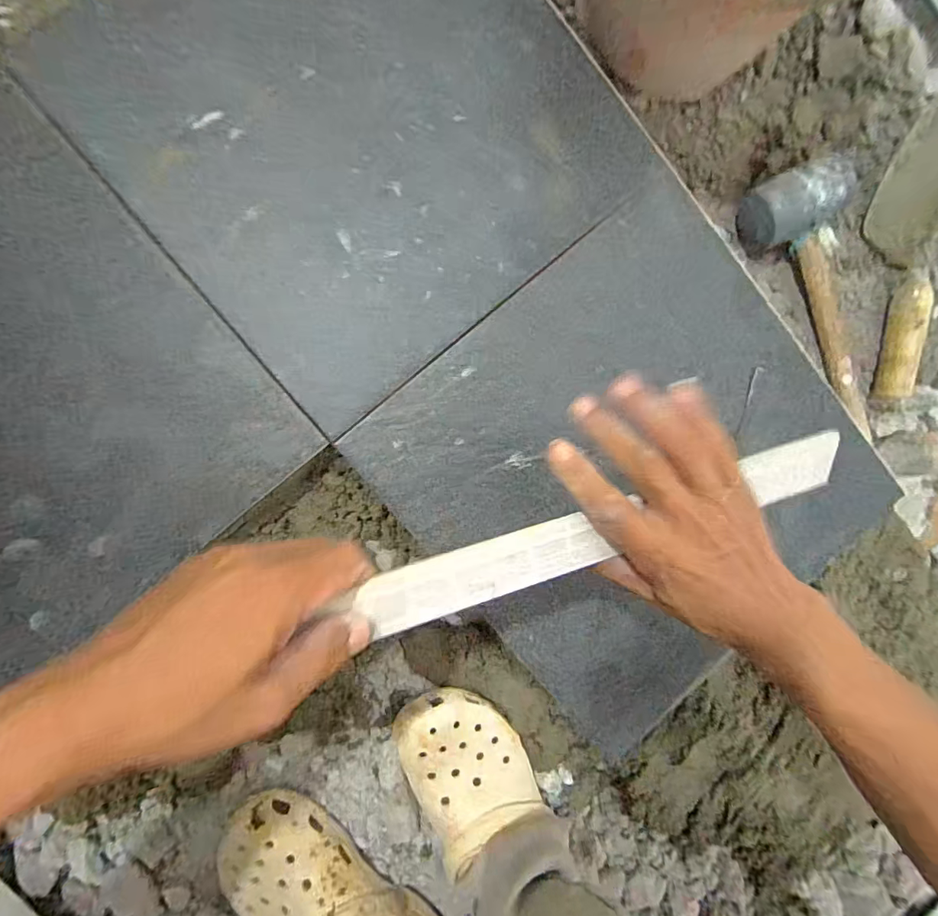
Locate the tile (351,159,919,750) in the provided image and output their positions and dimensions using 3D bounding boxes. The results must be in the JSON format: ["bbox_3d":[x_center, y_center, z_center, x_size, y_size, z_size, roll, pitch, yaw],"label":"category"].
[{"bbox_3d":[0.161,0.014,0.444,0.393,0.015,0.400,-41,96,-5],"label":"tile"}]

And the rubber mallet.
[{"bbox_3d":[0.377,-0.165,0.495,0.087,0.064,0.273,-33,94,-5],"label":"rubber mallet"}]

